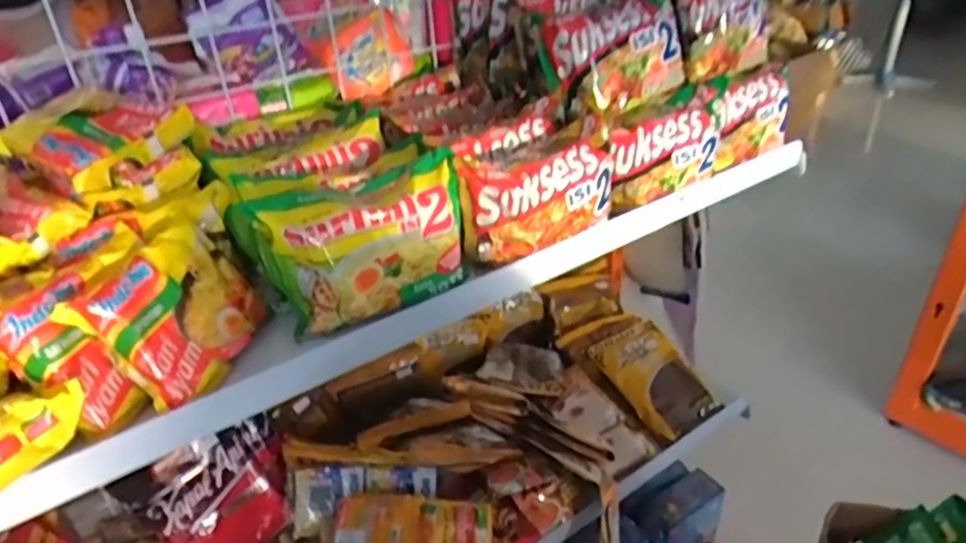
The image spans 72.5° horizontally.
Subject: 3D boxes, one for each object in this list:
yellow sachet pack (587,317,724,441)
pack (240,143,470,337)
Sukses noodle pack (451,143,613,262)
[{"bbox_3d":[0.253,0.153,0.963,0.127,0.027,0.170,-24,63,-23],"label":"yellow sachet pack"},{"bbox_3d":[-0.083,-0.024,0.522,0.162,0.097,0.058,-20,35,-26],"label":"pack"},{"bbox_3d":[0.052,-0.065,0.573,0.137,0.082,0.046,-24,37,-30],"label":"Sukses noodle pack"}]

